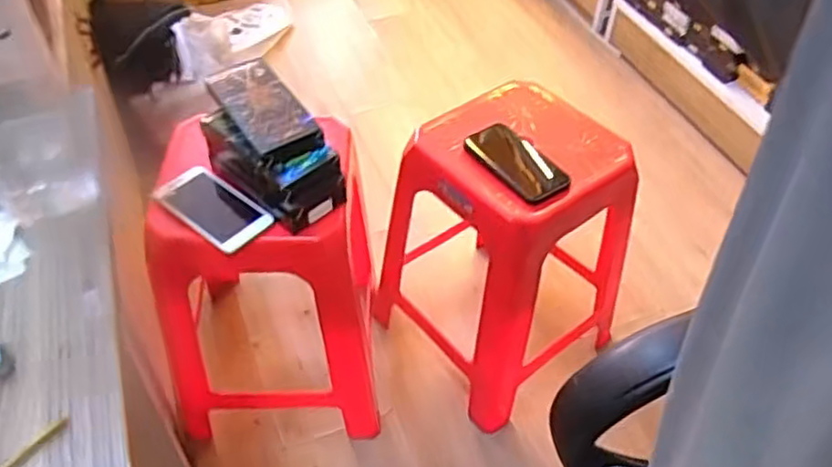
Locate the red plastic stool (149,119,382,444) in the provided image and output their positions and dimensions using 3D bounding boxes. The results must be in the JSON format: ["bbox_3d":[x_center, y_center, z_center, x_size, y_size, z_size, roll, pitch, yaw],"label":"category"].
[{"bbox_3d":[-0.215,0.086,1.077,0.299,0.444,0.281,-1,47,-4],"label":"red plastic stool"}]

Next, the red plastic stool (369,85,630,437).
[{"bbox_3d":[0.142,0.026,1.114,0.273,0.433,0.304,-33,57,-29],"label":"red plastic stool"}]

